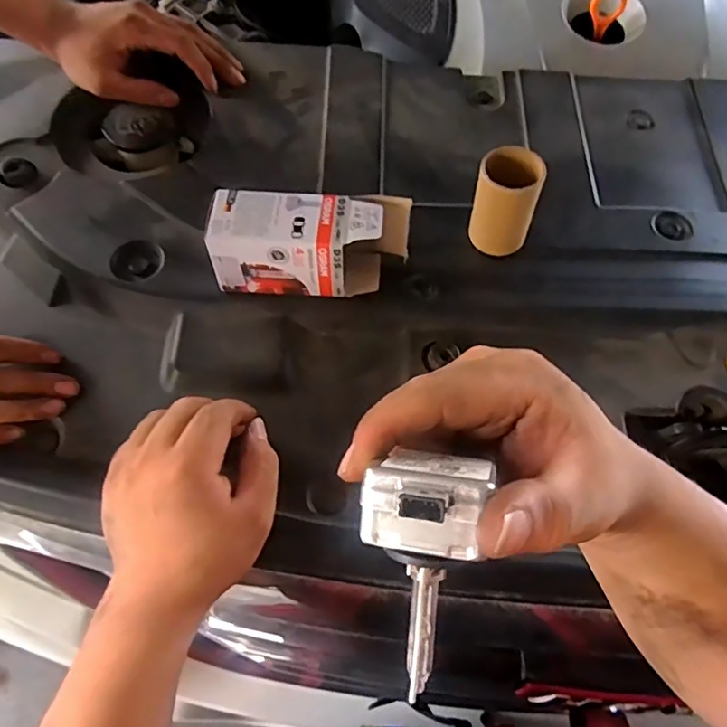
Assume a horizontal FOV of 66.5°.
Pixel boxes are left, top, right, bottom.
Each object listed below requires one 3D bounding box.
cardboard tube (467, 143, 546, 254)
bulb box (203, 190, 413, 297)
[{"bbox_3d":[0.101,-0.115,0.401,0.044,0.066,0.040,19,63,8],"label":"cardboard tube"},{"bbox_3d":[-0.036,-0.080,0.390,0.132,0.062,0.050,2,61,-1],"label":"bulb box"}]

